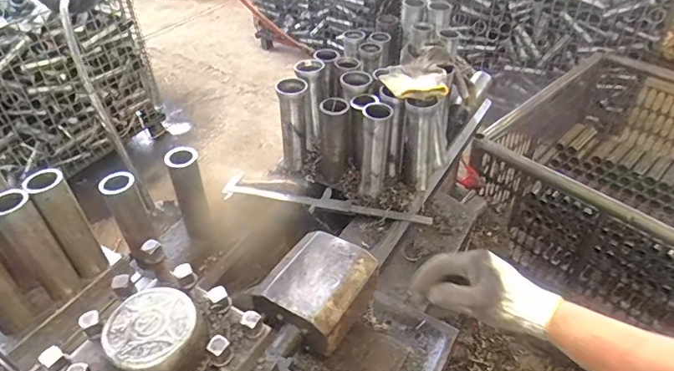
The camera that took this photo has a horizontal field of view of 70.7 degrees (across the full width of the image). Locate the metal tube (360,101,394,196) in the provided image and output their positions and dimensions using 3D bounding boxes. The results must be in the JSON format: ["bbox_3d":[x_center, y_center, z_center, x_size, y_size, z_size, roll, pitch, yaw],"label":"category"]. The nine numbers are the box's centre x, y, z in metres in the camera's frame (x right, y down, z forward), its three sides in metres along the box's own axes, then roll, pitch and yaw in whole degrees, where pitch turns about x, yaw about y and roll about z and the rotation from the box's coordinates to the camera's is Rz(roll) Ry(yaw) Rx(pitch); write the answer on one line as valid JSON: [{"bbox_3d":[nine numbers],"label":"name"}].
[{"bbox_3d":[0.071,-0.062,0.868,0.052,0.181,0.051,5,42,7],"label":"metal tube"}]

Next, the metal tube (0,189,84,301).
[{"bbox_3d":[-0.390,0.082,0.618,0.043,0.164,0.045,22,46,25],"label":"metal tube"}]

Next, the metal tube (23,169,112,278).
[{"bbox_3d":[-0.365,0.055,0.651,0.046,0.162,0.049,-30,49,-29],"label":"metal tube"}]

